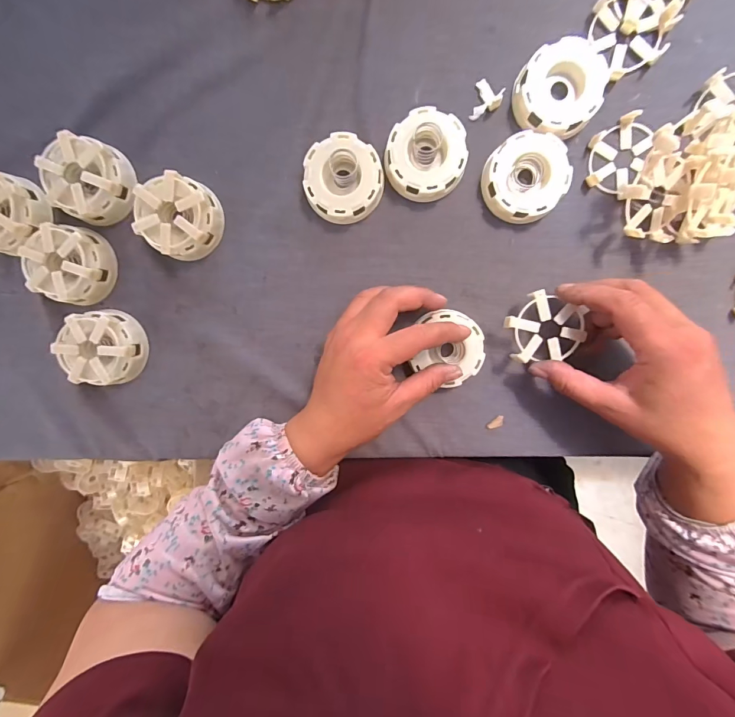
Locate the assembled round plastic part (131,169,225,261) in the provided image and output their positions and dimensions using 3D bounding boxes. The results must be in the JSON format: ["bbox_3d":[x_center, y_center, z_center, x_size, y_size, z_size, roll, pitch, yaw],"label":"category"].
[{"bbox_3d":[-0.158,-0.119,0.315,0.061,0.030,0.063,0,98,2],"label":"assembled round plastic part"}]

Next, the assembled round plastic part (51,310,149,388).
[{"bbox_3d":[-0.233,-0.009,0.328,0.063,0.030,0.064,0,98,2],"label":"assembled round plastic part"}]

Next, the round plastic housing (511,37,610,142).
[{"bbox_3d":[0.153,-0.212,0.298,0.066,0.018,0.065,-12,97,3],"label":"round plastic housing"}]

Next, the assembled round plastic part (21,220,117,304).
[{"bbox_3d":[-0.257,-0.081,0.323,0.058,0.030,0.063,11,98,0],"label":"assembled round plastic part"}]

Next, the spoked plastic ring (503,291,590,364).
[{"bbox_3d":[0.144,-0.026,0.302,0.065,0.011,0.055,-3,98,2],"label":"spoked plastic ring"}]

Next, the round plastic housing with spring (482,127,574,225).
[{"bbox_3d":[0.129,-0.147,0.307,0.064,0.020,0.065,0,98,2],"label":"round plastic housing with spring"}]

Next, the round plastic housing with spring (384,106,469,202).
[{"bbox_3d":[0.047,-0.164,0.304,0.063,0.025,0.065,0,98,2],"label":"round plastic housing with spring"}]

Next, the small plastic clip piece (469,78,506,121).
[{"bbox_3d":[0.098,-0.211,0.305,0.023,0.008,0.030,11,98,0],"label":"small plastic clip piece"}]

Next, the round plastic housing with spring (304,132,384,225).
[{"bbox_3d":[-0.019,-0.147,0.308,0.062,0.027,0.064,0,98,2],"label":"round plastic housing with spring"}]

